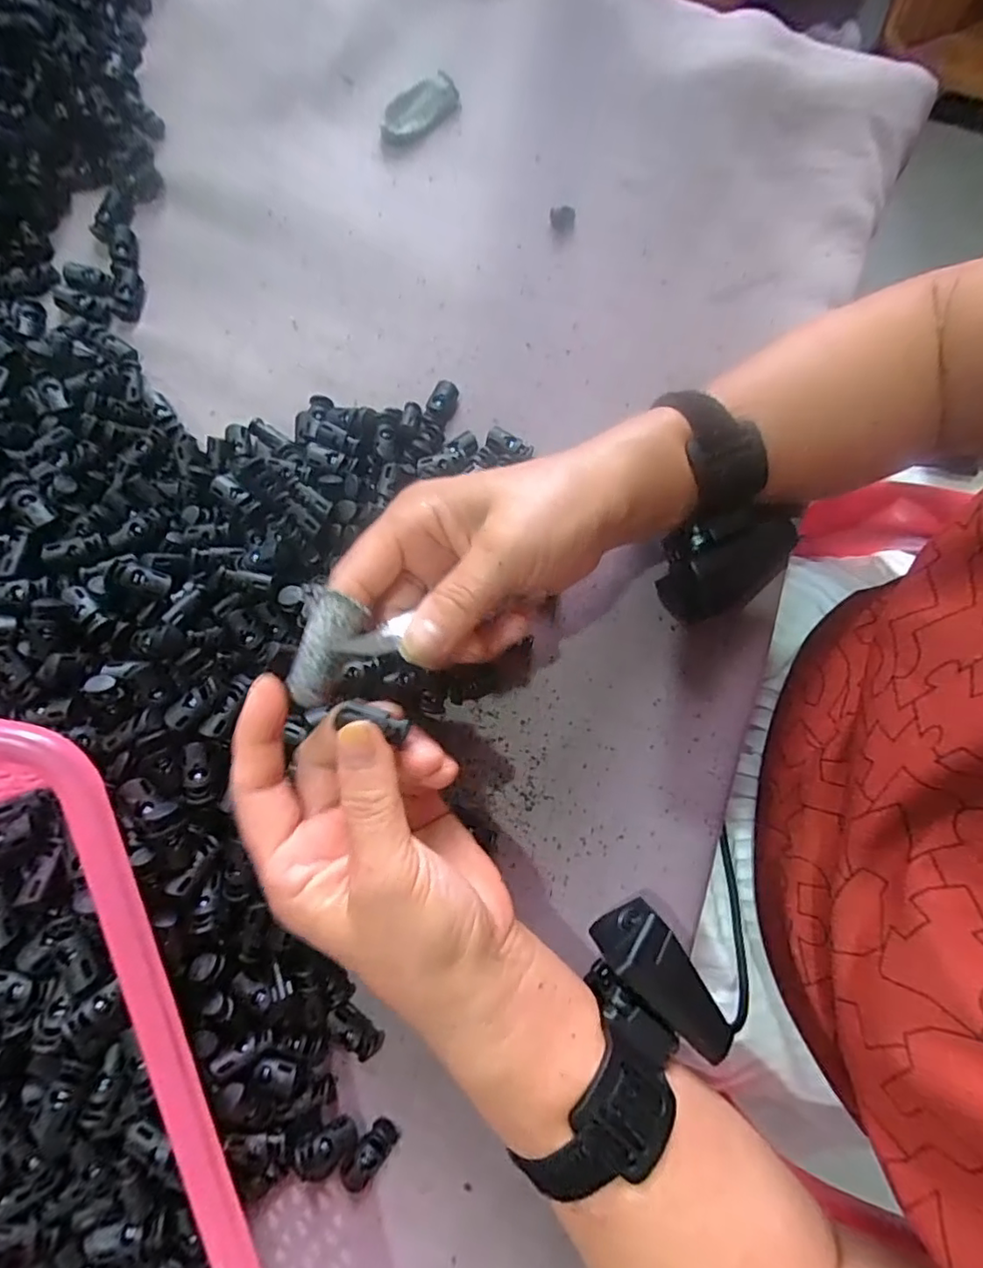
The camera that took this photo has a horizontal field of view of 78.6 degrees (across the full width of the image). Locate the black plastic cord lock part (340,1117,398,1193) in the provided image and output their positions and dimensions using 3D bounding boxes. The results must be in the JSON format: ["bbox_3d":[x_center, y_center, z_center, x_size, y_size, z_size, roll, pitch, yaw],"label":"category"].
[{"bbox_3d":[-0.056,0.239,0.276,0.013,0.009,0.029,40,82,6],"label":"black plastic cord lock part"}]

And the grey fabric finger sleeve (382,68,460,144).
[{"bbox_3d":[-0.045,-0.337,0.384,0.026,0.007,0.060,44,82,7],"label":"grey fabric finger sleeve"}]

